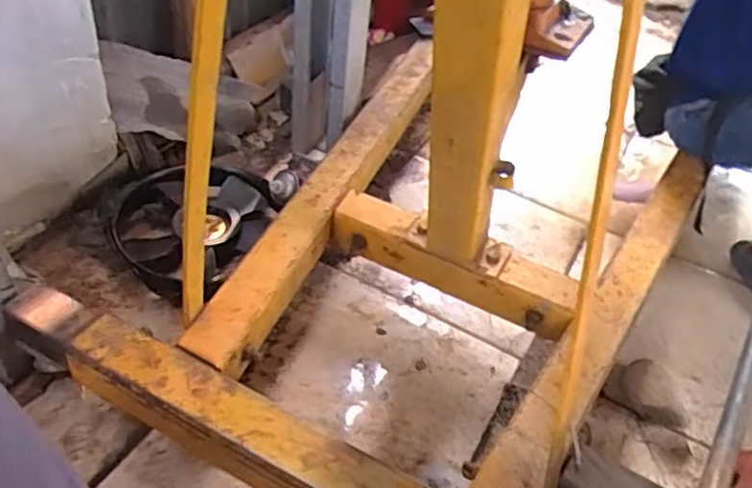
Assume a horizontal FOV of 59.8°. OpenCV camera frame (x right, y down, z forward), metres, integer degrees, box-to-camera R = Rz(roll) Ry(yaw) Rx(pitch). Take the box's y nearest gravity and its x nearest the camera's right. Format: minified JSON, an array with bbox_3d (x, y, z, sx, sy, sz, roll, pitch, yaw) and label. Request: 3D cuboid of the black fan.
[{"bbox_3d":[-0.305,-0.038,1.123,0.250,0.083,0.272,3,43,-3],"label":"black fan"}]

